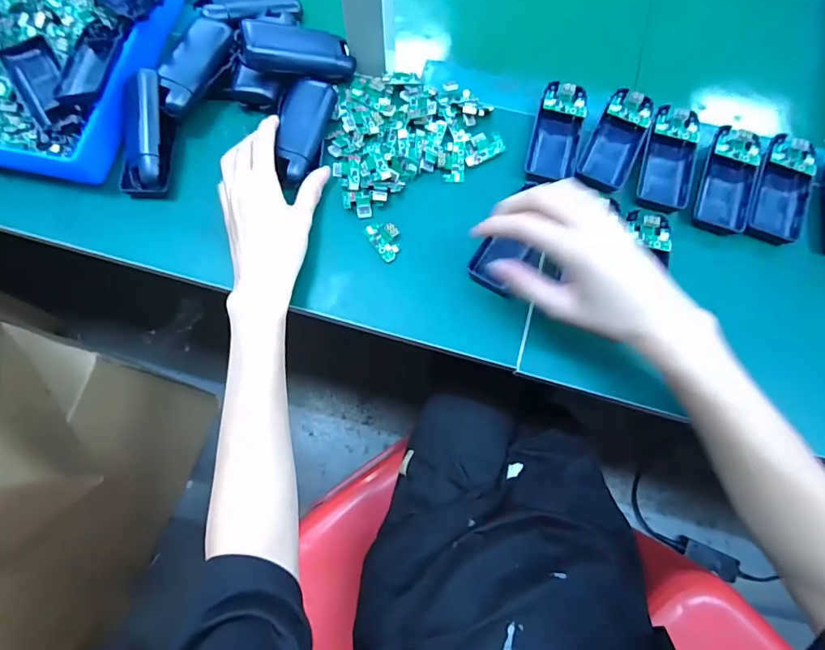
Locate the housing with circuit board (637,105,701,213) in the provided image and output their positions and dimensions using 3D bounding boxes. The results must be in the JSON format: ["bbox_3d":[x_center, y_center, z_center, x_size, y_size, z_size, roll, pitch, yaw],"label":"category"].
[{"bbox_3d":[0.237,-0.153,0.425,0.045,0.016,0.100,14,75,4],"label":"housing with circuit board"}]

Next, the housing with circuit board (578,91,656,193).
[{"bbox_3d":[0.190,-0.173,0.435,0.044,0.022,0.099,26,76,7],"label":"housing with circuit board"}]

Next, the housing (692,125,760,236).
[{"bbox_3d":[0.287,-0.132,0.418,0.048,0.016,0.095,19,75,6],"label":"housing"}]

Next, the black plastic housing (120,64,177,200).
[{"bbox_3d":[-0.245,-0.175,0.426,0.048,0.024,0.111,-2,90,0],"label":"black plastic housing"}]

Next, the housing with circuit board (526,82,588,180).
[{"bbox_3d":[0.136,-0.180,0.433,0.042,0.016,0.098,15,75,5],"label":"housing with circuit board"}]

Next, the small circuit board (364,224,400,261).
[{"bbox_3d":[-0.023,-0.078,0.422,0.027,0.007,0.038,-35,77,-9],"label":"small circuit board"}]

